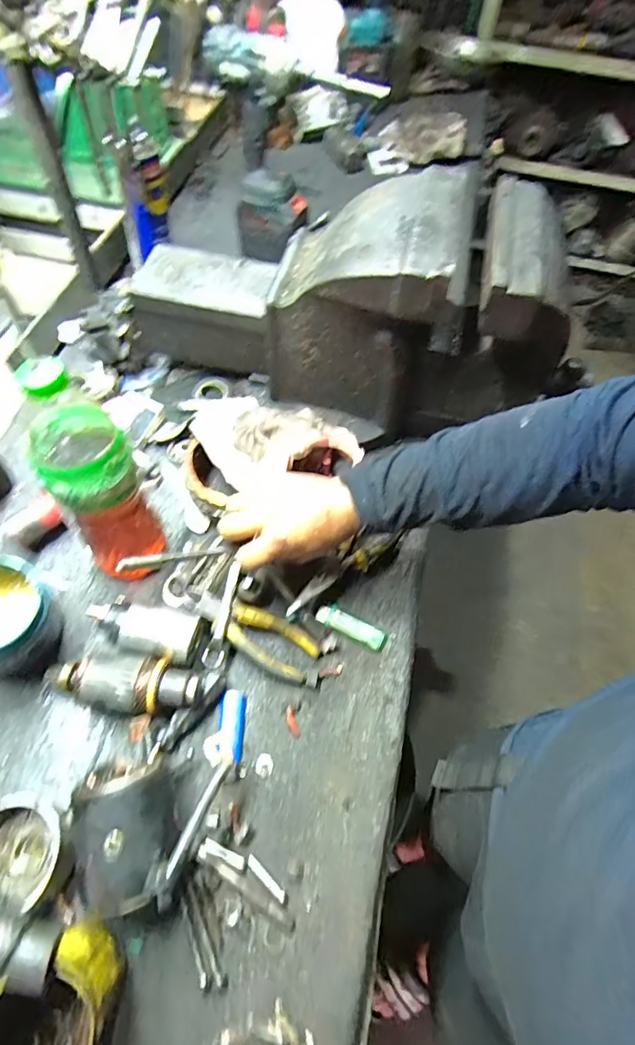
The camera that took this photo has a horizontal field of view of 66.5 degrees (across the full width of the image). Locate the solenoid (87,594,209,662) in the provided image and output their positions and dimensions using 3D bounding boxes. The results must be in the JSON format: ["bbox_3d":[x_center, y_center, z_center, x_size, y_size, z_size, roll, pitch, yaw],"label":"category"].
[{"bbox_3d":[-0.174,0.112,0.503,0.120,0.039,0.049,14,60,4],"label":"solenoid"}]

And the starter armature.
[{"bbox_3d":[-0.190,0.156,0.474,0.145,0.049,0.052,7,60,0],"label":"starter armature"}]

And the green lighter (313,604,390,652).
[{"bbox_3d":[0.039,0.118,0.550,0.082,0.007,0.024,25,61,10],"label":"green lighter"}]

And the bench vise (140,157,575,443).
[{"bbox_3d":[0.028,-0.268,0.602,0.478,0.235,0.212,20,61,7],"label":"bench vise"}]

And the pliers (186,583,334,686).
[{"bbox_3d":[-0.066,0.119,0.525,0.166,0.017,0.050,32,61,-7],"label":"pliers"}]

